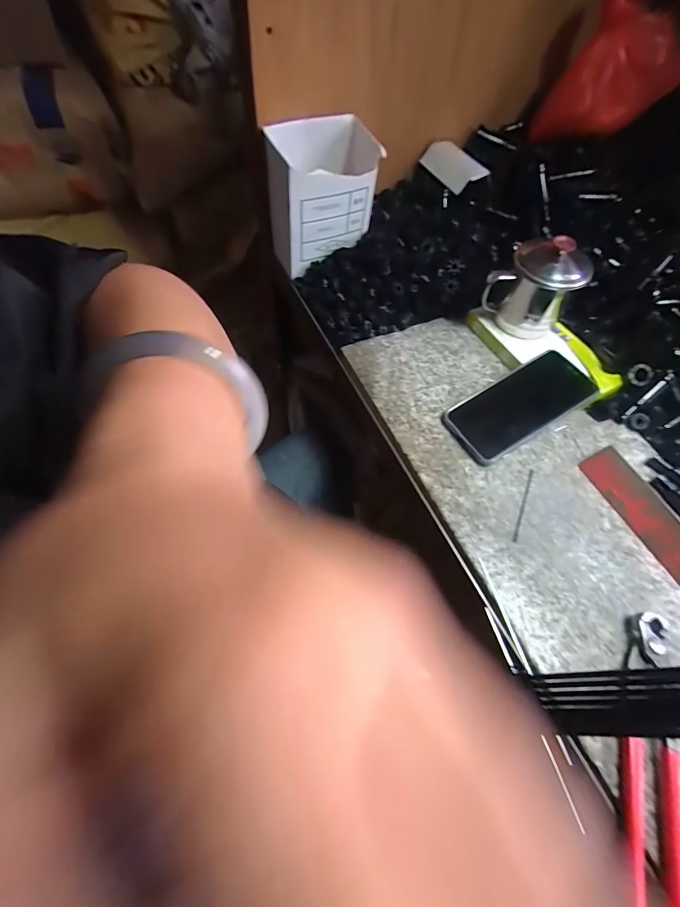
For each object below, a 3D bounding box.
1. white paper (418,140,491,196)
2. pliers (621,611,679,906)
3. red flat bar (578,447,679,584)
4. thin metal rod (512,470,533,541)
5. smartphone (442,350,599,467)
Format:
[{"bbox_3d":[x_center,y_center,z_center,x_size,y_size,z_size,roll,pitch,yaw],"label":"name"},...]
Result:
[{"bbox_3d":[0.156,-0.405,0.549,0.056,0.009,0.085,-41,82,-1],"label":"white paper"},{"bbox_3d":[0.234,0.215,0.286,0.041,0.016,0.199,16,61,5],"label":"pliers"},{"bbox_3d":[0.313,0.094,0.358,0.005,0.035,0.226,4,50,-47],"label":"red flat bar"},{"bbox_3d":[0.183,0.050,0.390,0.004,0.004,0.086,24,62,10],"label":"thin metal rod"},{"bbox_3d":[0.194,-0.052,0.429,0.155,0.014,0.075,-31,62,-7],"label":"smartphone"}]

